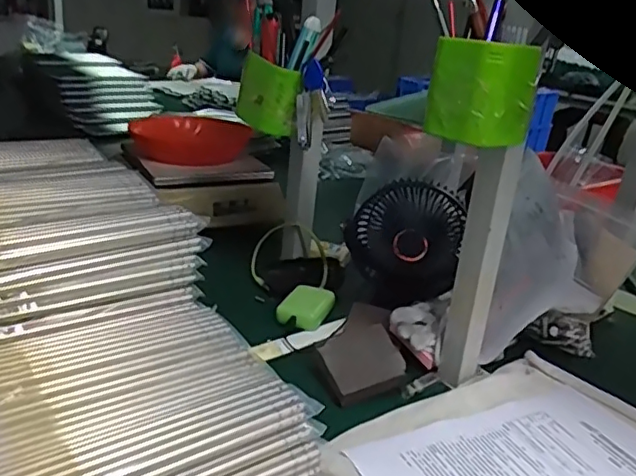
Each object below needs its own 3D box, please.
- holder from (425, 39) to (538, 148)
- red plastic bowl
[{"bbox_3d":[0.140,-0.126,0.514,0.072,0.079,0.072,-14,28,-41],"label":"holder"},{"bbox_3d":[-0.246,-0.176,1.120,0.189,0.074,0.210,12,22,18],"label":"red plastic bowl"}]

